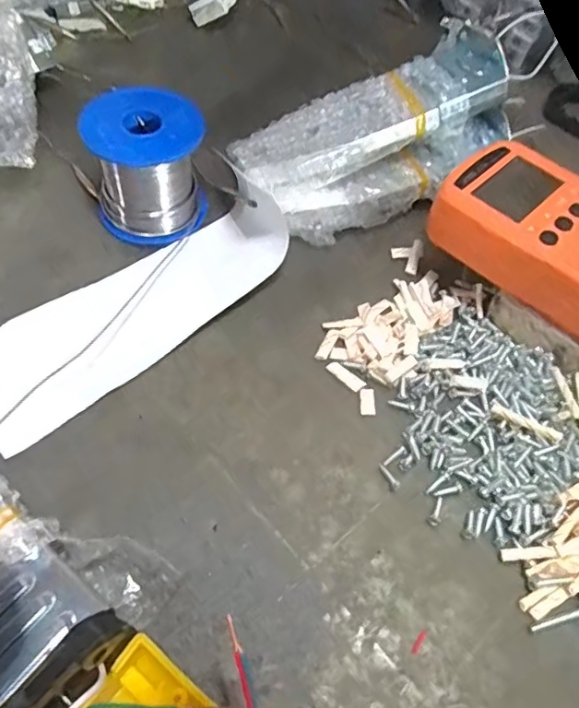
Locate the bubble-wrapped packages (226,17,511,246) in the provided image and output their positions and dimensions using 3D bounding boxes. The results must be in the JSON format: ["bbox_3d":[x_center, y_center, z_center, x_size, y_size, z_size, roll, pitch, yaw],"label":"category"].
[{"bbox_3d":[0.054,-0.133,0.350,0.171,0.061,0.085,-23,63,-18],"label":"bubble-wrapped packages"}]

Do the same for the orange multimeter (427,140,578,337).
[{"bbox_3d":[0.134,-0.053,0.284,0.123,0.032,0.069,36,62,16],"label":"orange multimeter"}]

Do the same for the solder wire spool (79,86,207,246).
[{"bbox_3d":[-0.079,-0.106,0.321,0.060,0.059,0.057,-7,60,-9],"label":"solder wire spool"}]

